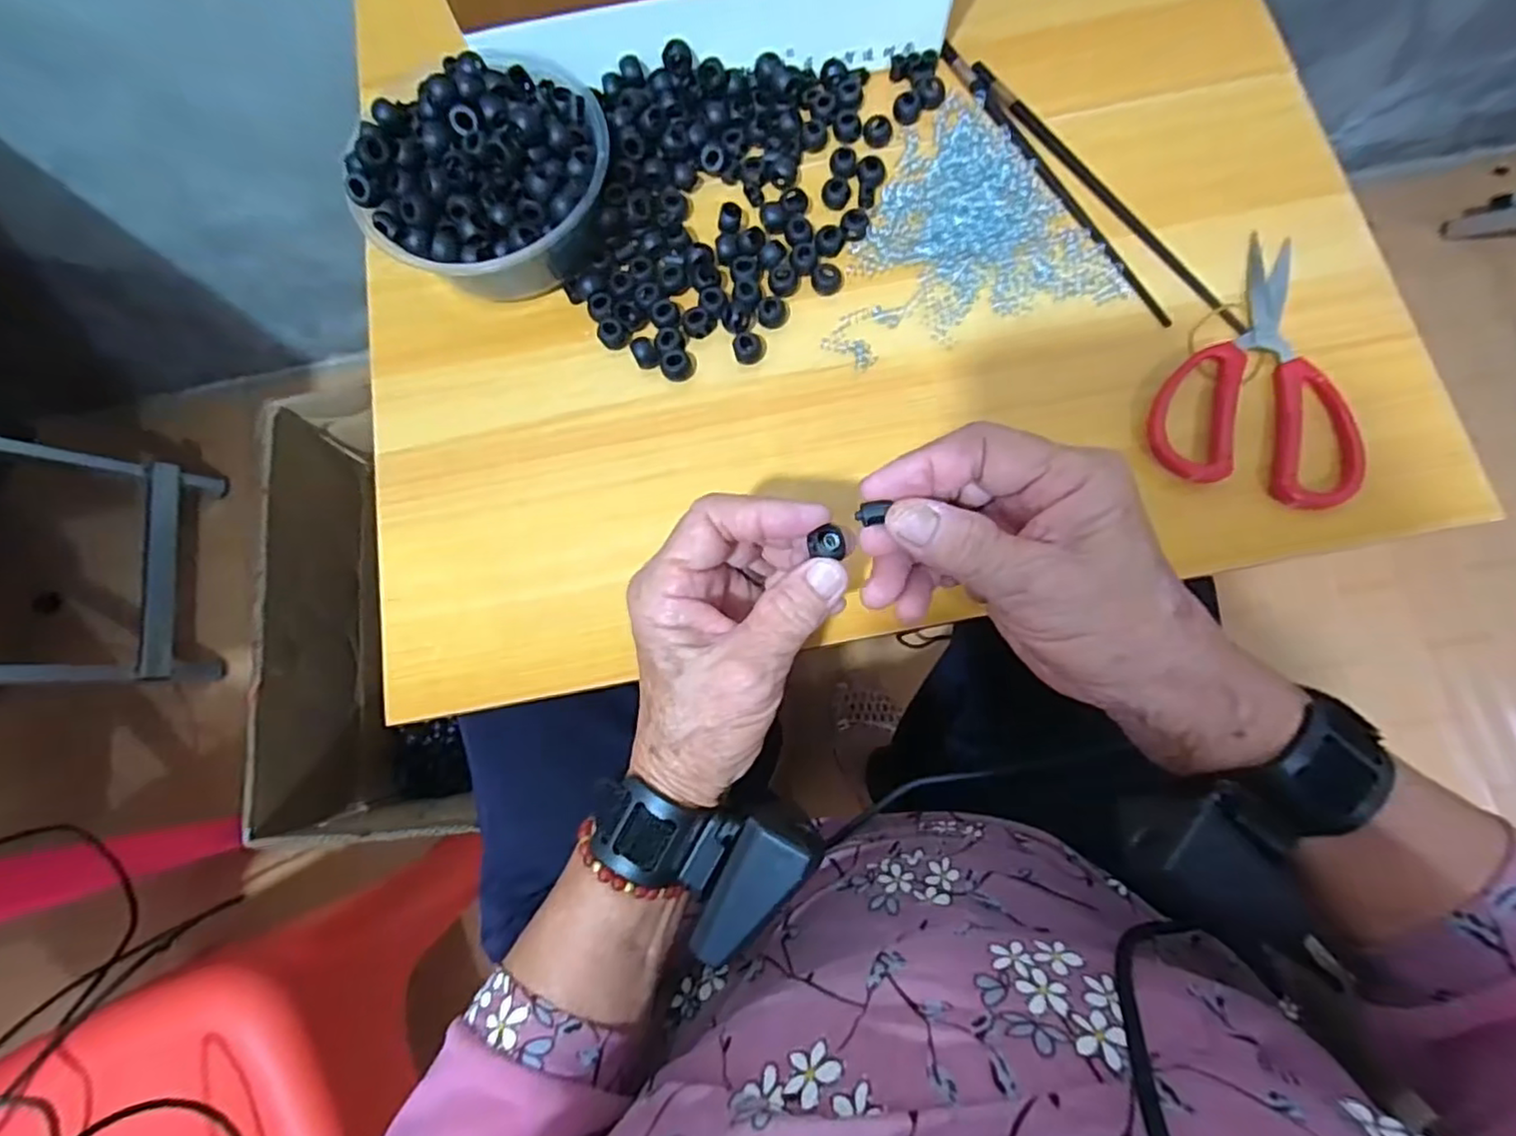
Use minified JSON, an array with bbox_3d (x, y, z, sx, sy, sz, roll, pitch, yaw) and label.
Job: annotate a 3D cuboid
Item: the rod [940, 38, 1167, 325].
[{"bbox_3d":[0.176,-0.237,0.393,0.011,0.004,0.227,-28,79,-4],"label":"rod"}]

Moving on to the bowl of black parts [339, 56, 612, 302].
[{"bbox_3d":[-0.150,-0.219,0.373,0.143,0.065,0.125,-38,80,-6],"label":"bowl of black parts"}]

